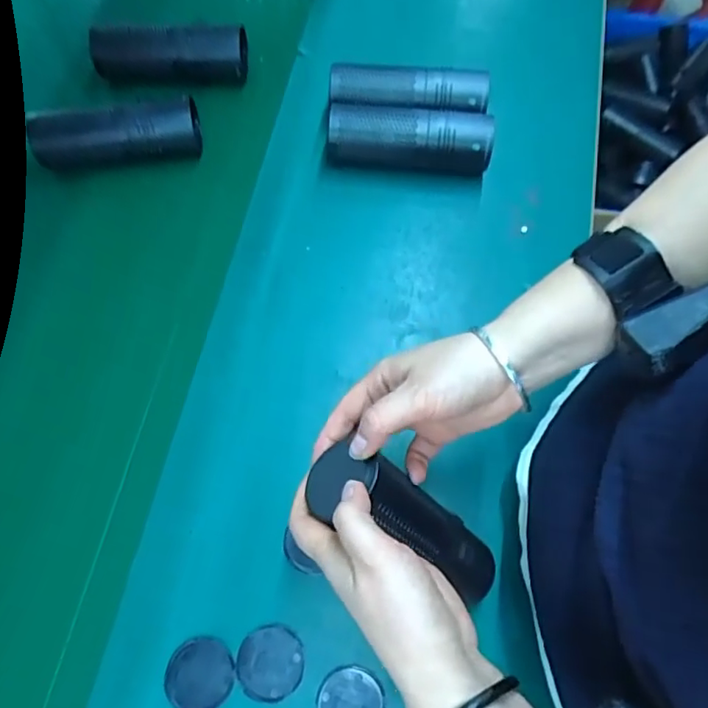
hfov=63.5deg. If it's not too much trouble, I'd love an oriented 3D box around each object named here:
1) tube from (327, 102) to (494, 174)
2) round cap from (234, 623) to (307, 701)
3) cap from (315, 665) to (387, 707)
[{"bbox_3d":[0.056,-0.224,0.579,0.164,0.057,0.059,5,69,2],"label":"tube"},{"bbox_3d":[-0.063,0.232,0.431,0.049,0.005,0.049,0,69,-1],"label":"round cap"},{"bbox_3d":[-0.002,0.259,0.423,0.049,0.004,0.049,0,69,-1],"label":"cap"}]

